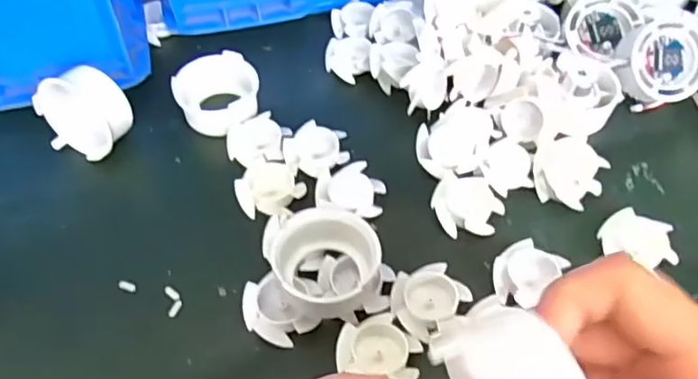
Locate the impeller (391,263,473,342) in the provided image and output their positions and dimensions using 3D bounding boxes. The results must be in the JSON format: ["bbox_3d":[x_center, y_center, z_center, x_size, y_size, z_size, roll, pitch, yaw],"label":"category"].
[{"bbox_3d":[0.043,0.062,0.308,0.039,0.017,0.038,1,55,-1],"label":"impeller"}]

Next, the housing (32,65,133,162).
[{"bbox_3d":[-0.166,-0.048,0.363,0.053,0.052,0.025,-22,23,33],"label":"housing"}]

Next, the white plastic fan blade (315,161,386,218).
[{"bbox_3d":[0.001,-0.001,0.353,0.041,0.010,0.033,12,55,6],"label":"white plastic fan blade"}]

